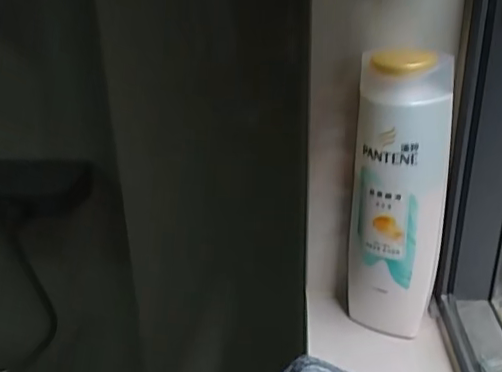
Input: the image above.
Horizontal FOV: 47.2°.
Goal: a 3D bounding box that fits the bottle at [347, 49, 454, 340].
[{"bbox_3d":[0.105,0.011,0.413,0.063,0.212,0.042,3,26,10],"label":"bottle"}]

